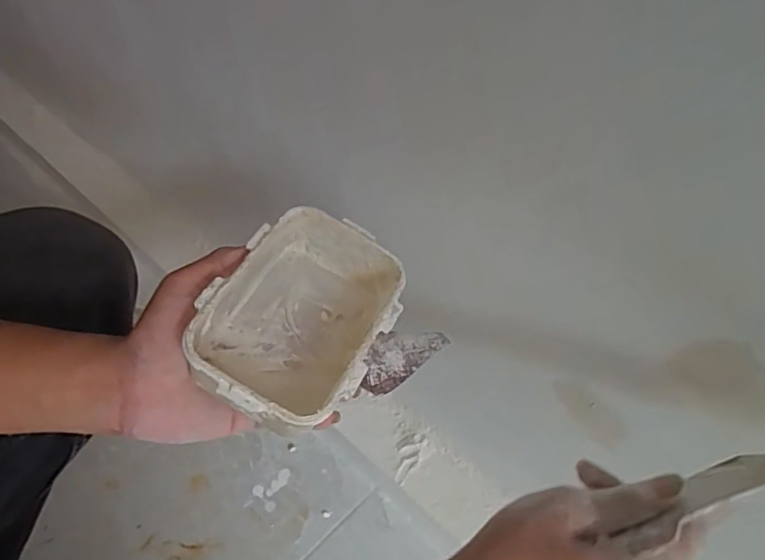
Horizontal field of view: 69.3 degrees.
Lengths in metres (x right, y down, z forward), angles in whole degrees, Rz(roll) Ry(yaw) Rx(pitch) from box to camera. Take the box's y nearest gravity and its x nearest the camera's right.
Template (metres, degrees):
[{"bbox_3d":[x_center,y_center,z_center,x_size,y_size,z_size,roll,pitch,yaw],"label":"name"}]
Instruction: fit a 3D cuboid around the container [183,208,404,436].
[{"bbox_3d":[-0.056,0.028,0.367,0.107,0.060,0.147,30,53,2],"label":"container"}]

